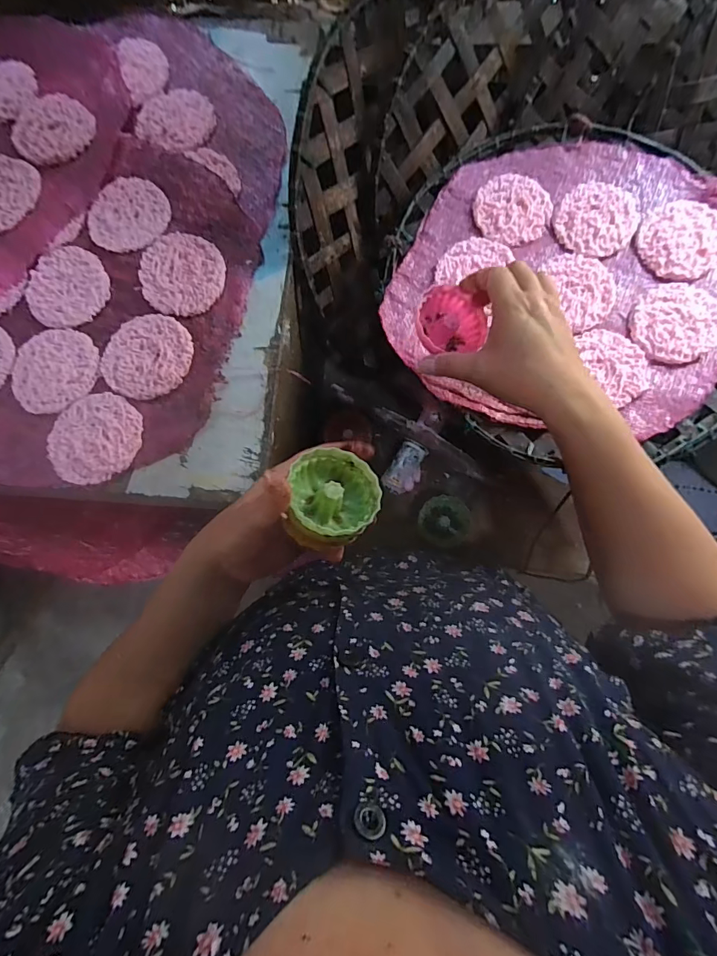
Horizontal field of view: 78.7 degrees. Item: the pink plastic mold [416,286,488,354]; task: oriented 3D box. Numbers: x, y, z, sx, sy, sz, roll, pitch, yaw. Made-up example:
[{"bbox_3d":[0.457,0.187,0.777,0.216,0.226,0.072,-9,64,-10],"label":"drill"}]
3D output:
[{"bbox_3d":[0.079,-0.132,0.369,0.062,0.024,0.052,-11,80,-3],"label":"pink plastic mold"}]

